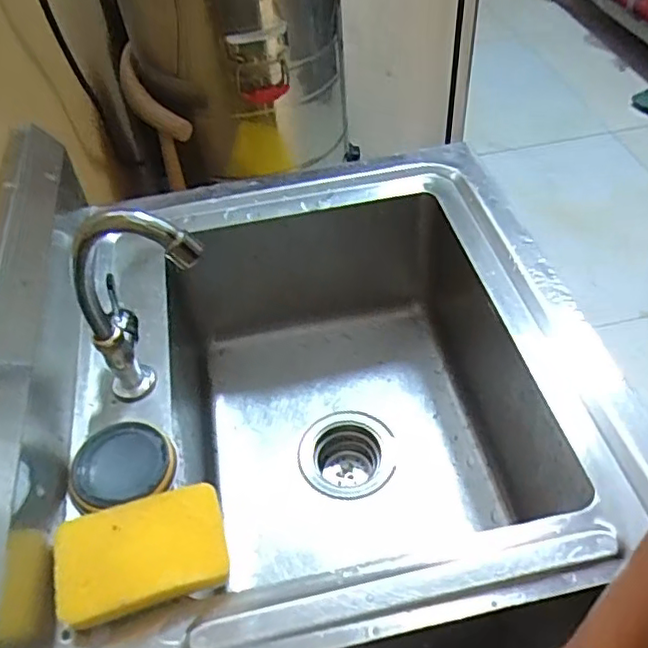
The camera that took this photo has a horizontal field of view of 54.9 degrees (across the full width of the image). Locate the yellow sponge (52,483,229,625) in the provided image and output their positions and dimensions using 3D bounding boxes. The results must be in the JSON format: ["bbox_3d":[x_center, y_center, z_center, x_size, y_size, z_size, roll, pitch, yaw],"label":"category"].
[{"bbox_3d":[-0.125,0.162,0.434,0.112,0.032,0.074,-17,50,-11],"label":"yellow sponge"}]

